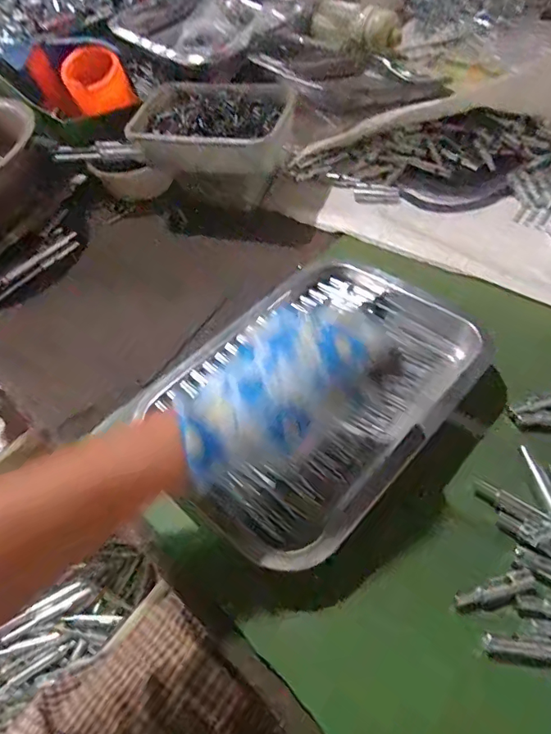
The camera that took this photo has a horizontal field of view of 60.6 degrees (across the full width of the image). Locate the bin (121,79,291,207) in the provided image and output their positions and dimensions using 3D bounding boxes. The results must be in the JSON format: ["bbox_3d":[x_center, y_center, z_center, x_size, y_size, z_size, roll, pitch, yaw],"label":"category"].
[{"bbox_3d":[-0.064,-0.266,0.558,0.181,0.091,0.119,15,57,16],"label":"bin"}]

